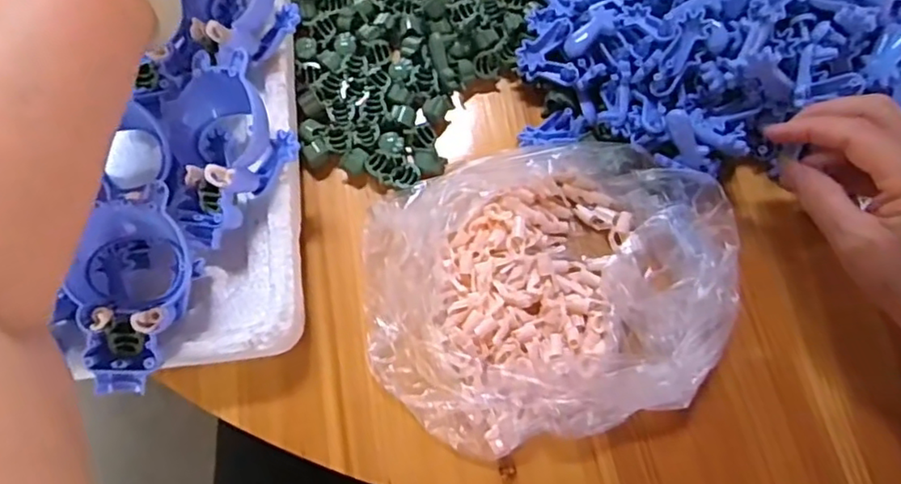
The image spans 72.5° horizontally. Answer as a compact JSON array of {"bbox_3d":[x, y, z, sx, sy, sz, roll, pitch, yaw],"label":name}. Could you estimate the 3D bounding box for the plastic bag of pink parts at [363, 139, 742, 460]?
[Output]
[{"bbox_3d":[0.057,0.025,0.353,0.204,0.036,0.160,-14,74,-4],"label":"plastic bag of pink parts"}]

